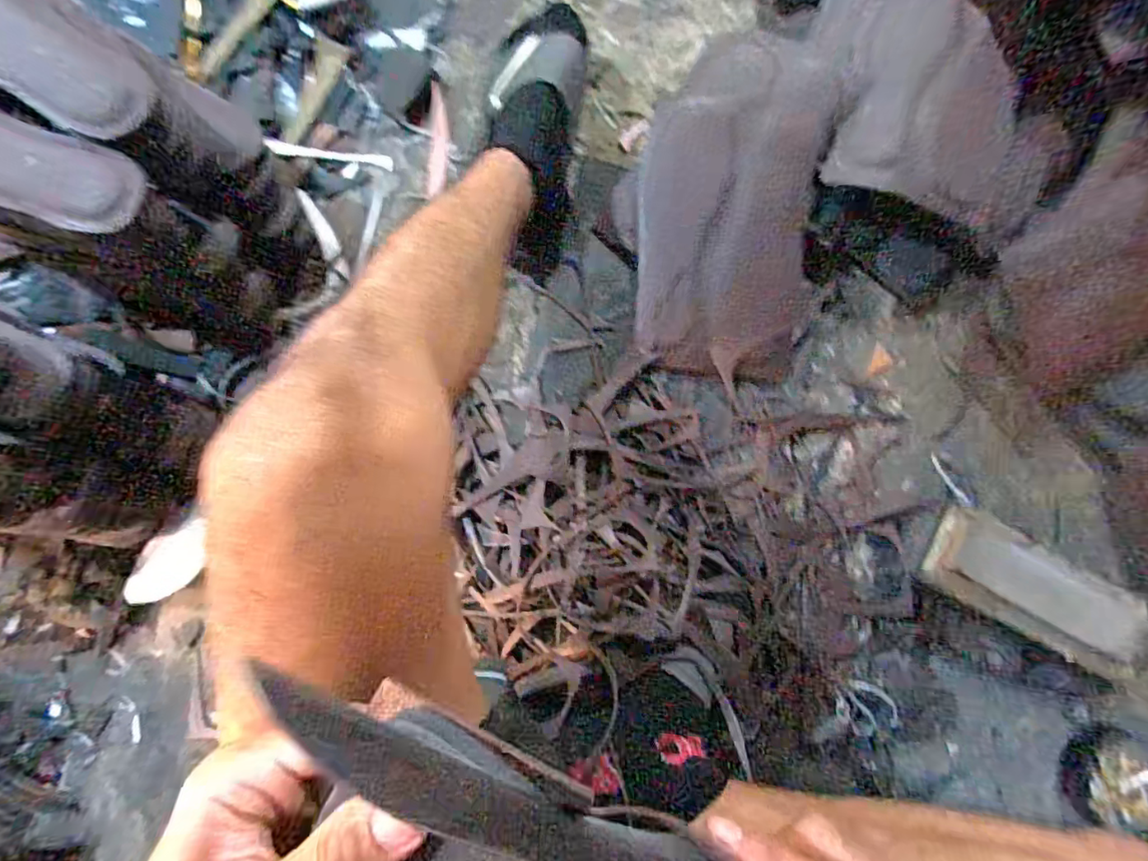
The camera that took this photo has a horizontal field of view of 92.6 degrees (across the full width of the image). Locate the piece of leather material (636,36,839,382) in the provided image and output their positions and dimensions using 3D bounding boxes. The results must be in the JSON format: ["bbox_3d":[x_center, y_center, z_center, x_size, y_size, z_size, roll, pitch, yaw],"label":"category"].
[{"bbox_3d":[0.168,-0.243,0.579,0.196,0.052,0.368,5,83,-5],"label":"piece of leather material"}]

